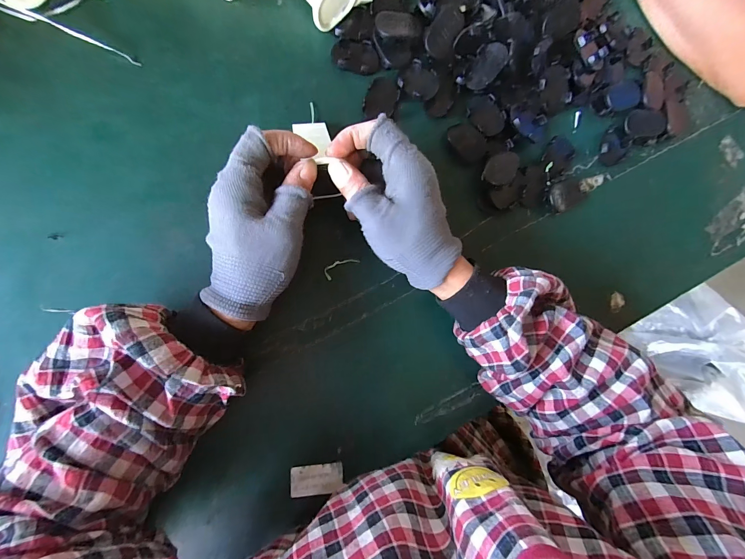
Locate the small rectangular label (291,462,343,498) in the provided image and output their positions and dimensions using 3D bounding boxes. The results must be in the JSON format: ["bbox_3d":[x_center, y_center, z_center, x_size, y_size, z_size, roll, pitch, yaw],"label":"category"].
[{"bbox_3d":[-0.048,0.173,0.275,0.044,0.004,0.024,-3,87,-9],"label":"small rectangular label"}]

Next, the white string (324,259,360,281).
[{"bbox_3d":[-0.028,-0.012,0.287,0.033,0.004,0.012,-33,92,-10],"label":"white string"}]

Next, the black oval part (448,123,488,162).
[{"bbox_3d":[0.092,-0.134,0.312,0.041,0.013,0.023,45,81,-4],"label":"black oval part"}]

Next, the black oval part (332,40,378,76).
[{"bbox_3d":[-0.016,-0.208,0.299,0.045,0.008,0.029,16,84,-8],"label":"black oval part"}]

